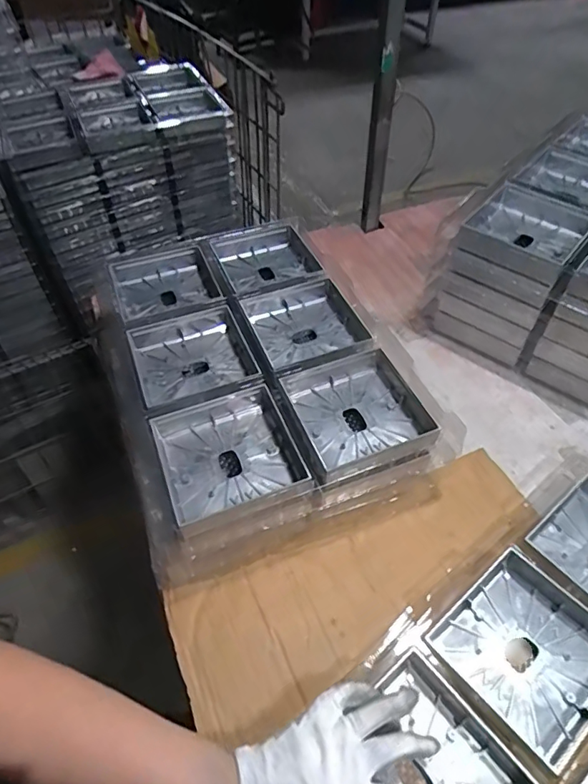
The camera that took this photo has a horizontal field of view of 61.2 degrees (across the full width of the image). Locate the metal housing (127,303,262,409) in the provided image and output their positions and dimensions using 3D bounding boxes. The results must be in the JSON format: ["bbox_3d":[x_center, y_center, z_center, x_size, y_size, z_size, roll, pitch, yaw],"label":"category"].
[{"bbox_3d":[-0.121,-0.039,0.610,0.139,0.046,0.144,-18,52,-14],"label":"metal housing"}]

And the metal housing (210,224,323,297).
[{"bbox_3d":[-0.038,-0.188,0.740,0.139,0.050,0.156,-18,52,-14],"label":"metal housing"}]

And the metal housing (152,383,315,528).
[{"bbox_3d":[-0.068,0.064,0.523,0.141,0.047,0.134,-18,52,-15],"label":"metal housing"}]

